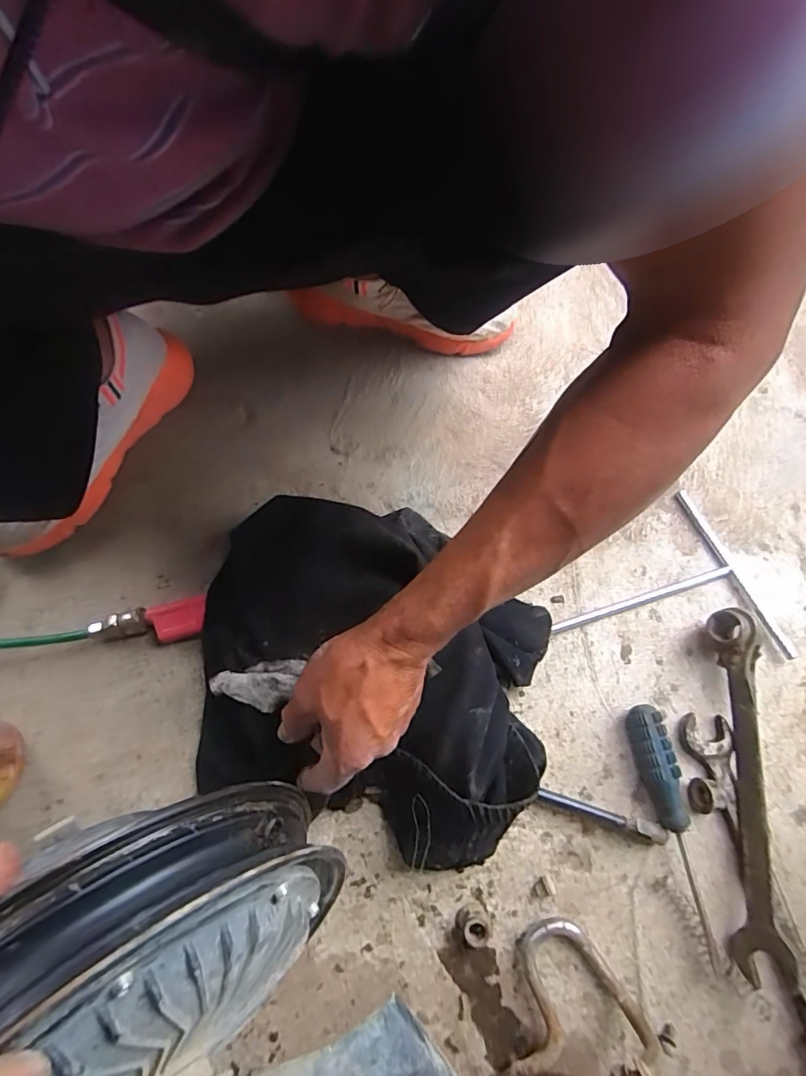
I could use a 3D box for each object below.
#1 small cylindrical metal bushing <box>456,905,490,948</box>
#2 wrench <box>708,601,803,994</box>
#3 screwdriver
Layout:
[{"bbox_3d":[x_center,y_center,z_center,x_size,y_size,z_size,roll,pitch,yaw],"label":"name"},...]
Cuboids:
[{"bbox_3d":[0.055,0.301,0.392,0.023,0.018,0.023,0,72,0],"label":"small cylindrical metal bushing"},{"bbox_3d":[0.280,0.200,0.421,0.027,0.041,0.273,5,75,1],"label":"wrench"},{"bbox_3d":[0.221,0.238,0.410,0.028,0.027,0.195,-8,73,-3],"label":"screwdriver"}]

